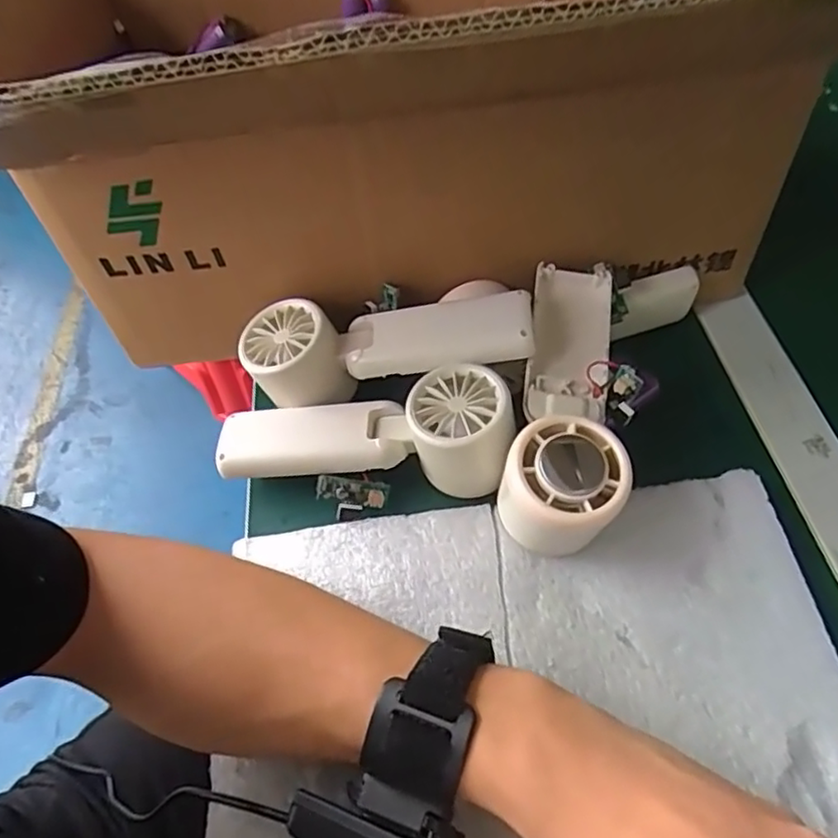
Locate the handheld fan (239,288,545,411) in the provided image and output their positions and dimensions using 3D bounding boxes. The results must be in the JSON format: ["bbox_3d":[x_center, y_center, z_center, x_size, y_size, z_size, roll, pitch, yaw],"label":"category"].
[{"bbox_3d":[-0.019,-0.042,0.361,0.161,0.046,0.048,-1,55,4],"label":"handheld fan"}]

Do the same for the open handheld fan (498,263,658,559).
[{"bbox_3d":[0.082,-0.006,0.341,0.059,0.057,0.157,9,56,10],"label":"open handheld fan"}]

